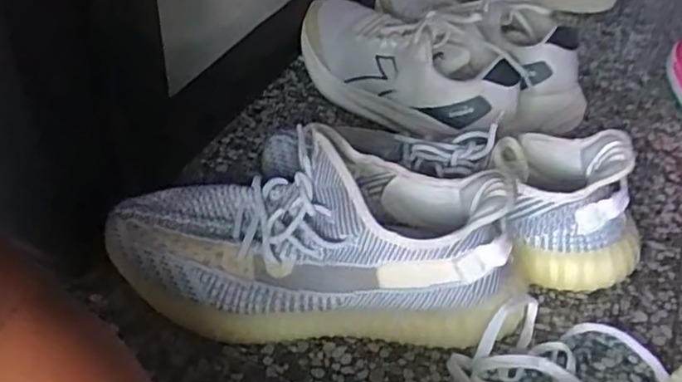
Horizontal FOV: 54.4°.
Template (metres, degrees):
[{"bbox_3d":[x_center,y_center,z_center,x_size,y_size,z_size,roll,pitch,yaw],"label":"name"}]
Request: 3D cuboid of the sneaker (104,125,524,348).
[{"bbox_3d":[-0.021,0.037,0.460,0.287,0.119,0.096,5,41,0],"label":"sneaker"}]

